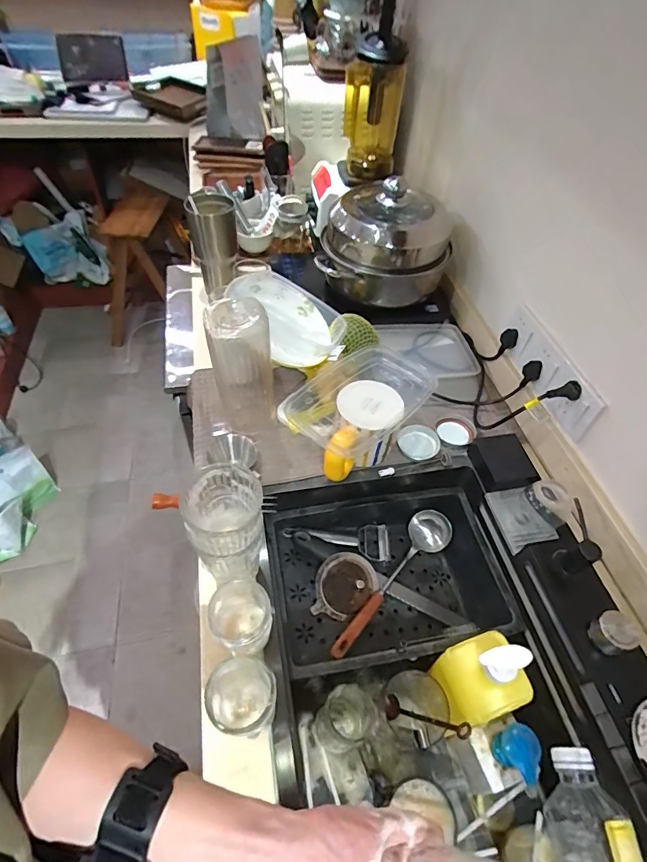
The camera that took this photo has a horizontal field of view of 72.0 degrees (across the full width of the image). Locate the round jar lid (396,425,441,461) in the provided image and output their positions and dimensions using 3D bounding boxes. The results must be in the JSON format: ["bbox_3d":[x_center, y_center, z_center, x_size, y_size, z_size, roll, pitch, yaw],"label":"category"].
[{"bbox_3d":[0.157,0.016,0.737,0.068,0.012,0.067,2,51,-2],"label":"round jar lid"}]

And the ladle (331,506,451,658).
[{"bbox_3d":[0.114,0.240,0.693,0.070,0.061,0.294,31,55,19],"label":"ladle"}]

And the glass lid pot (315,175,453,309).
[{"bbox_3d":[0.124,-0.373,0.895,0.251,0.176,0.234,10,51,4],"label":"glass lid pot"}]

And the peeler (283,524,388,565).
[{"bbox_3d":[0.025,0.183,0.722,0.173,0.050,0.067,-4,51,-7],"label":"peeler"}]

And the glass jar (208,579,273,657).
[{"bbox_3d":[-0.092,0.213,0.501,0.065,0.086,0.062,2,51,-2],"label":"glass jar"}]

